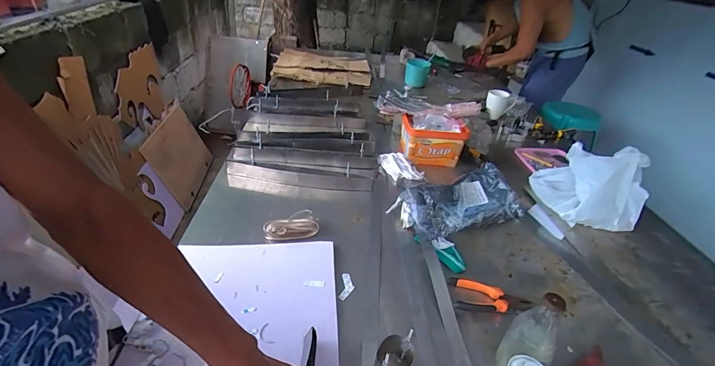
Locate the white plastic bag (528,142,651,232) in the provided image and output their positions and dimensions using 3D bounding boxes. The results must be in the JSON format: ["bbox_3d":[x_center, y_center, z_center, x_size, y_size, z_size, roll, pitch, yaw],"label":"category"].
[{"bbox_3d":[0.603,-0.003,0.923,0.240,0.165,0.191,17,35,16],"label":"white plastic bag"}]

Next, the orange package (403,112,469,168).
[{"bbox_3d":[0.231,-0.136,1.111,0.188,0.117,0.118,8,34,4],"label":"orange package"}]

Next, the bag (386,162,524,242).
[{"bbox_3d":[0.264,0.037,0.875,0.318,0.093,0.148,-11,37,-23],"label":"bag"}]

